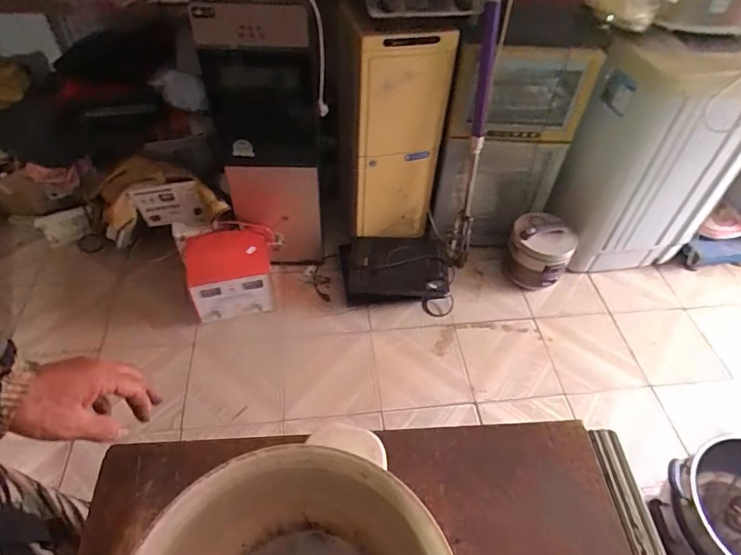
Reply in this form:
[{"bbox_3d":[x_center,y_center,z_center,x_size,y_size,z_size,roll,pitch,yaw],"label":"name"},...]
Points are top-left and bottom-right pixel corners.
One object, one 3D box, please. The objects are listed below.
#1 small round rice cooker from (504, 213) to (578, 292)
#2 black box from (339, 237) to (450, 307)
[{"bbox_3d":[0.605,-0.089,1.716,0.216,0.241,0.188,26,53,18],"label":"small round rice cooker"},{"bbox_3d":[0.081,-0.029,1.671,0.371,0.128,0.238,4,49,0],"label":"black box"}]

